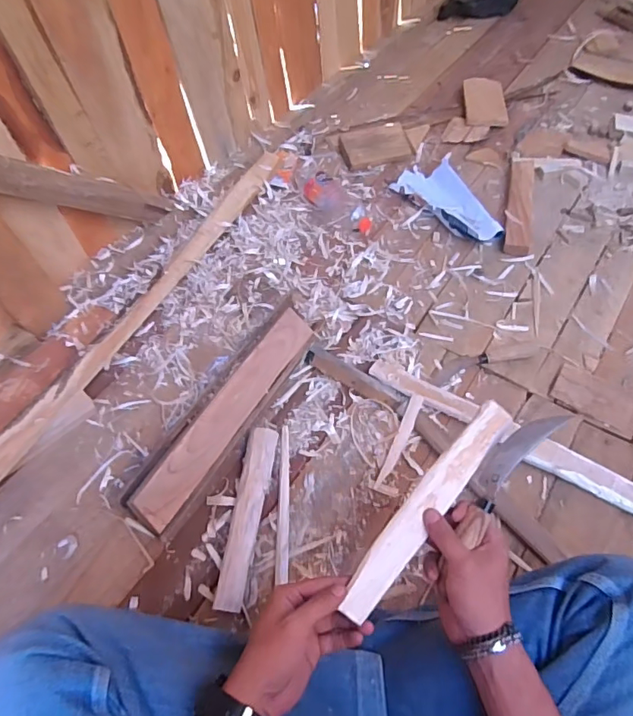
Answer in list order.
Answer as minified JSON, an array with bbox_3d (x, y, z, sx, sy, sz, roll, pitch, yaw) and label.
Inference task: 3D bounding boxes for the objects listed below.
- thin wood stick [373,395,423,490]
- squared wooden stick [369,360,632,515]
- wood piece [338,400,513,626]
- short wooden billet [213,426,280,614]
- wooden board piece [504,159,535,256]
[{"bbox_3d":[0.124,0.124,0.751,0.019,0.005,0.159,20,68,22],"label":"thin wood stick"},{"bbox_3d":[0.282,0.114,0.757,0.444,0.021,0.047,27,62,19],"label":"squared wooden stick"},{"bbox_3d":[0.112,0.143,0.489,0.036,0.010,0.253,36,70,23],"label":"wood piece"},{"bbox_3d":[-0.098,0.218,0.699,0.045,0.035,0.248,6,58,7],"label":"short wooden billet"},{"bbox_3d":[0.429,-0.329,1.042,0.052,0.026,0.301,11,58,10],"label":"wooden board piece"}]

